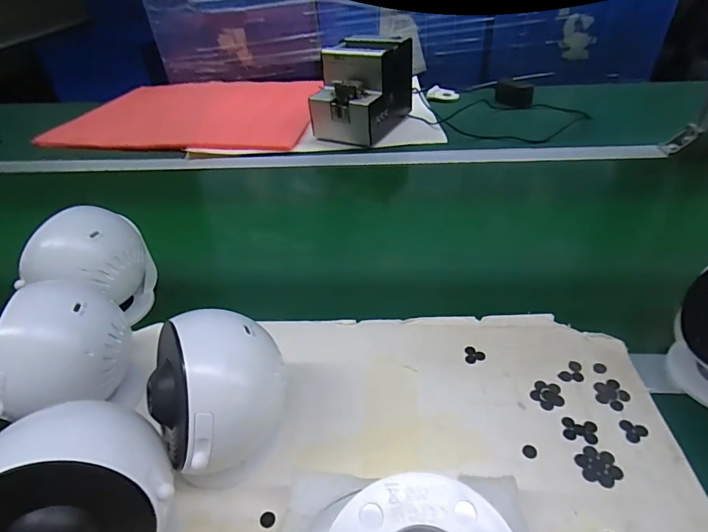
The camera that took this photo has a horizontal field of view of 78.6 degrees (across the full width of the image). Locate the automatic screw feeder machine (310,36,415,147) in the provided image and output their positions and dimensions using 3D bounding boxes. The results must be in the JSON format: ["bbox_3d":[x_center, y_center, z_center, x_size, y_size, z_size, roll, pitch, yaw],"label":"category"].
[{"bbox_3d":[0.017,-0.331,0.815,0.124,0.145,0.185,19,45,27],"label":"automatic screw feeder machine"}]

